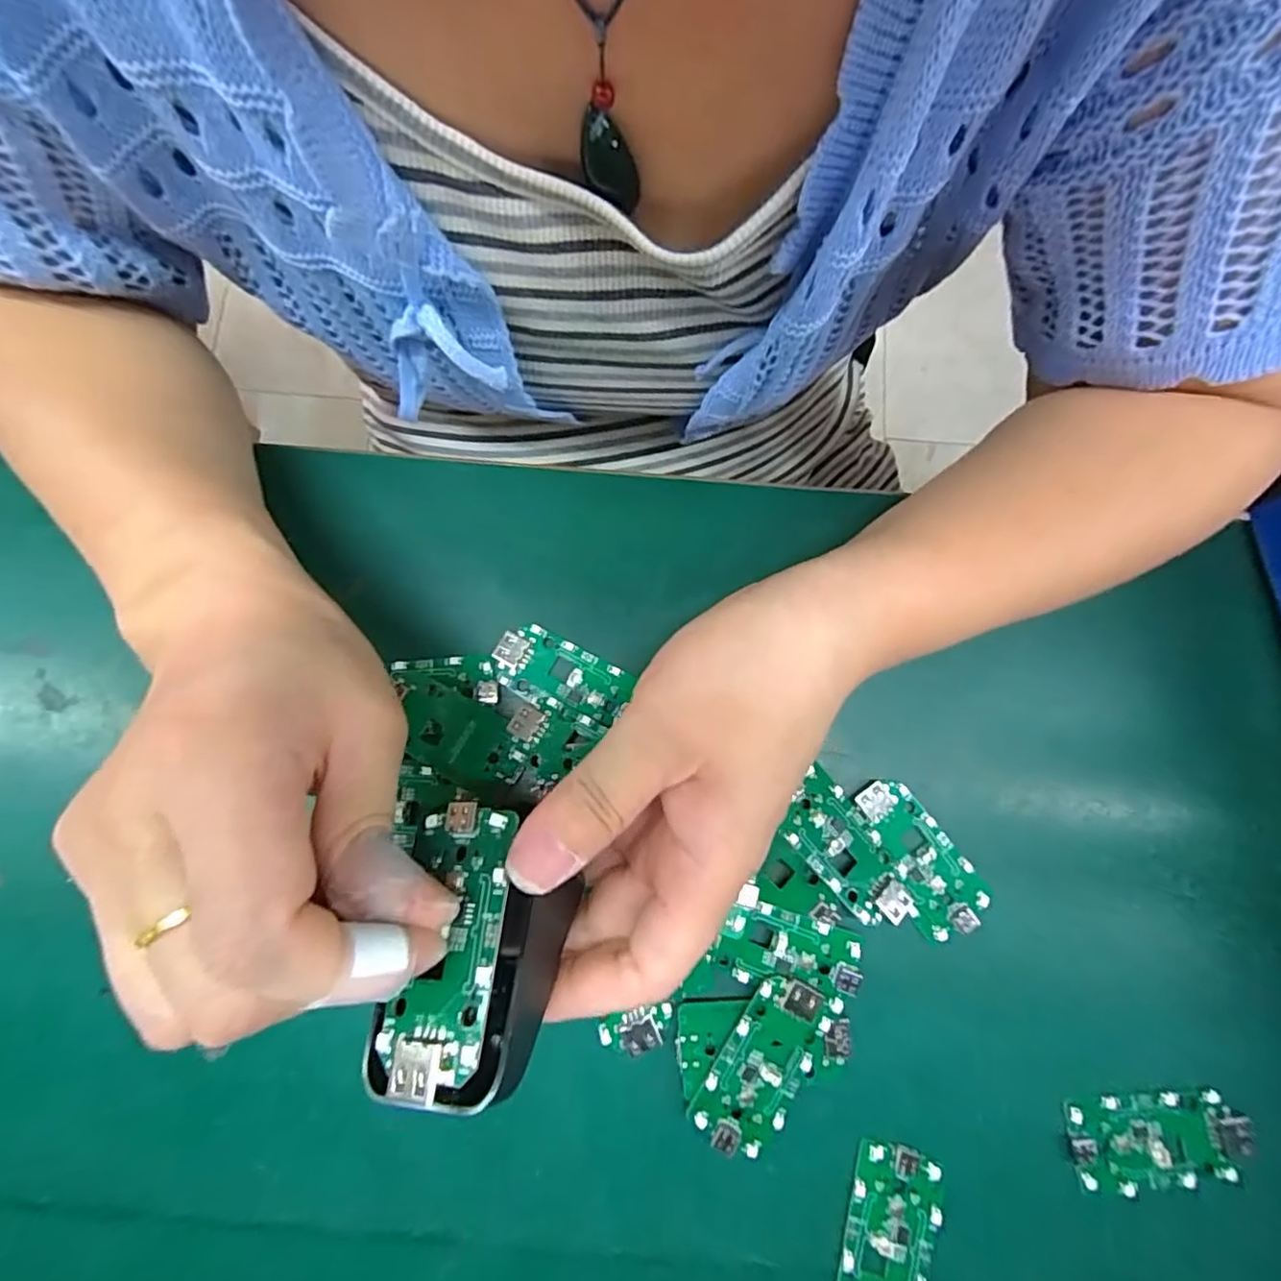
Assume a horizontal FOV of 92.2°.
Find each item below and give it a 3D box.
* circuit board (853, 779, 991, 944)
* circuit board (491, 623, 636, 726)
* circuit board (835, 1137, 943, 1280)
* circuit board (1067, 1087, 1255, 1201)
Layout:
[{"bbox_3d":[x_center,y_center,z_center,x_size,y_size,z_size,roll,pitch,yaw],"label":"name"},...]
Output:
[{"bbox_3d":[0.109,0.086,0.243,0.031,0.006,0.063,-36,81,-7],"label":"circuit board"},{"bbox_3d":[-0.033,0.014,0.253,0.056,0.004,0.028,28,79,5],"label":"circuit board"},{"bbox_3d":[0.088,0.216,0.218,0.031,0.004,0.064,17,79,2],"label":"circuit board"},{"bbox_3d":[0.189,0.184,0.226,0.062,0.005,0.031,0,79,-1],"label":"circuit board"}]

